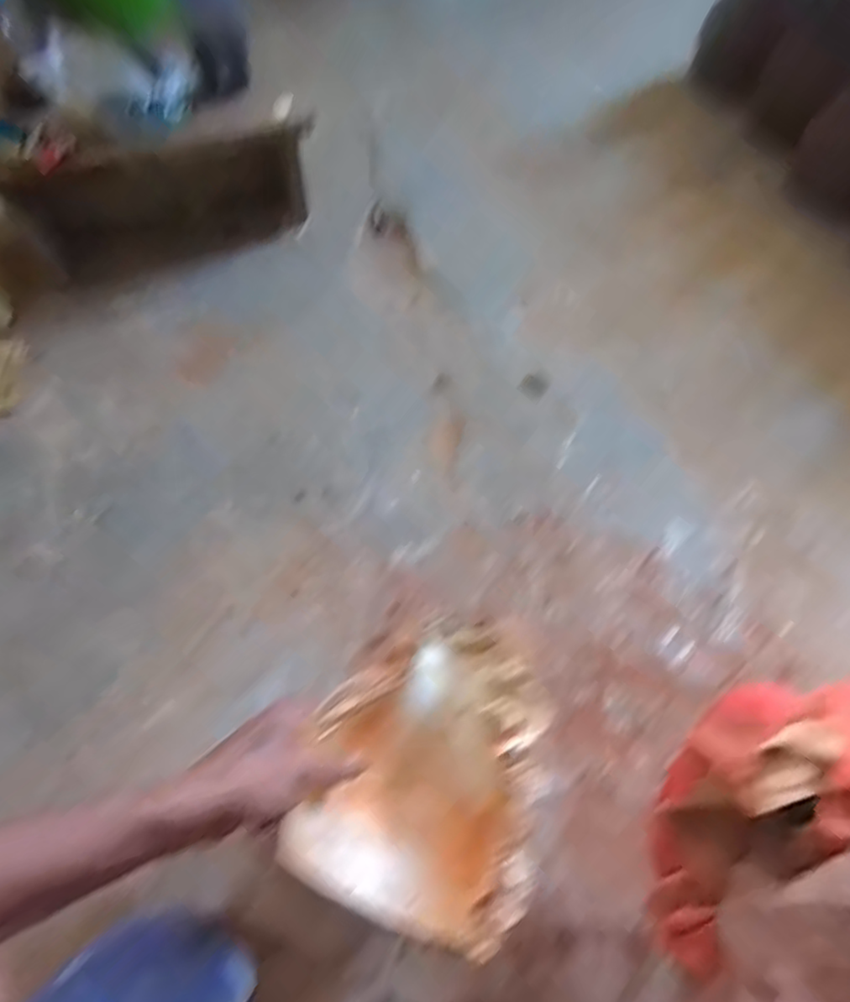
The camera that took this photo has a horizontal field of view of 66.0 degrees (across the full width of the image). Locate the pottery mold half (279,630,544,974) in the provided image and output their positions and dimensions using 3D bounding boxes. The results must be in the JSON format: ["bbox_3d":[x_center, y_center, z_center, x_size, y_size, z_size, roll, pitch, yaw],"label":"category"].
[{"bbox_3d":[0.001,0.205,0.513,0.174,0.091,0.222,9,65,6],"label":"pottery mold half"}]

